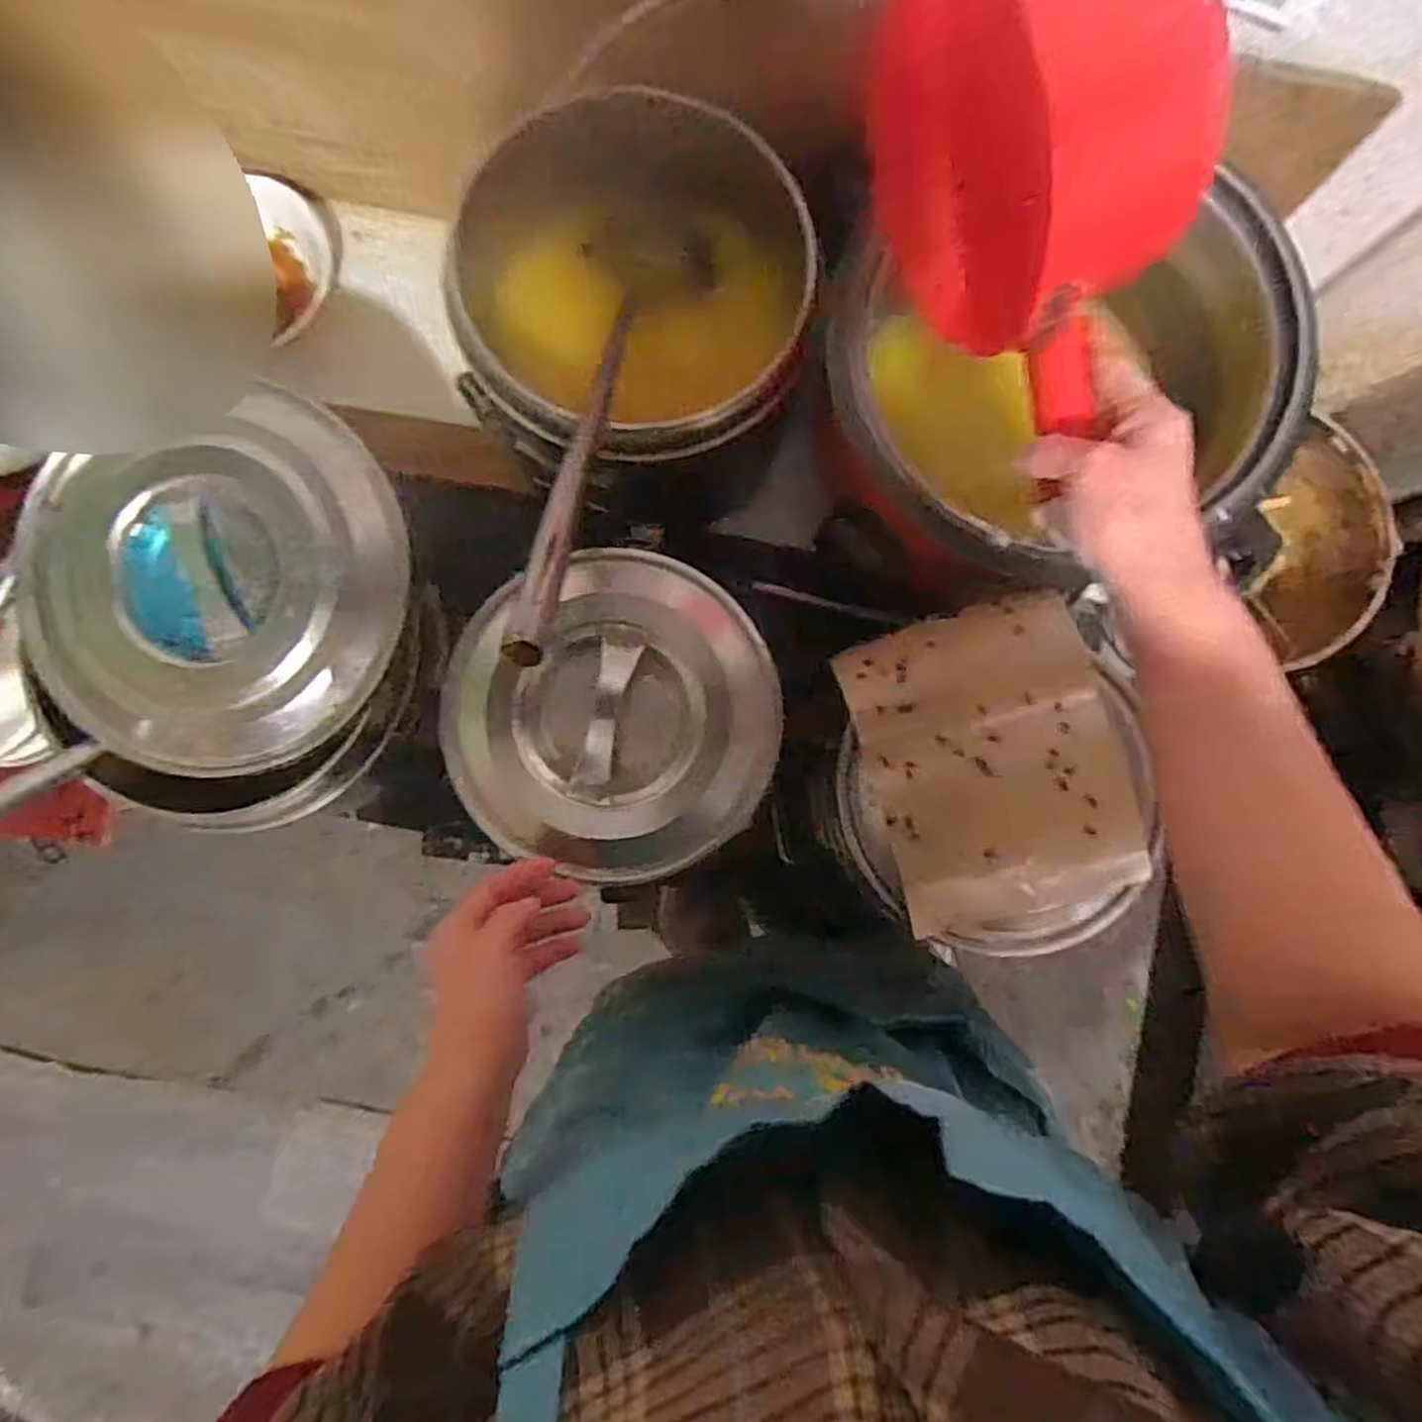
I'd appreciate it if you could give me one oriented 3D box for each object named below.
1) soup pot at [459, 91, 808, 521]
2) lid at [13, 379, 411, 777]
[{"bbox_3d":[-0.063,-0.310,0.651,0.270,0.197,0.233,16,86,0],"label":"soup pot"},{"bbox_3d":[-0.331,-0.083,0.540,0.260,0.061,0.245,0,86,-1],"label":"lid"}]

